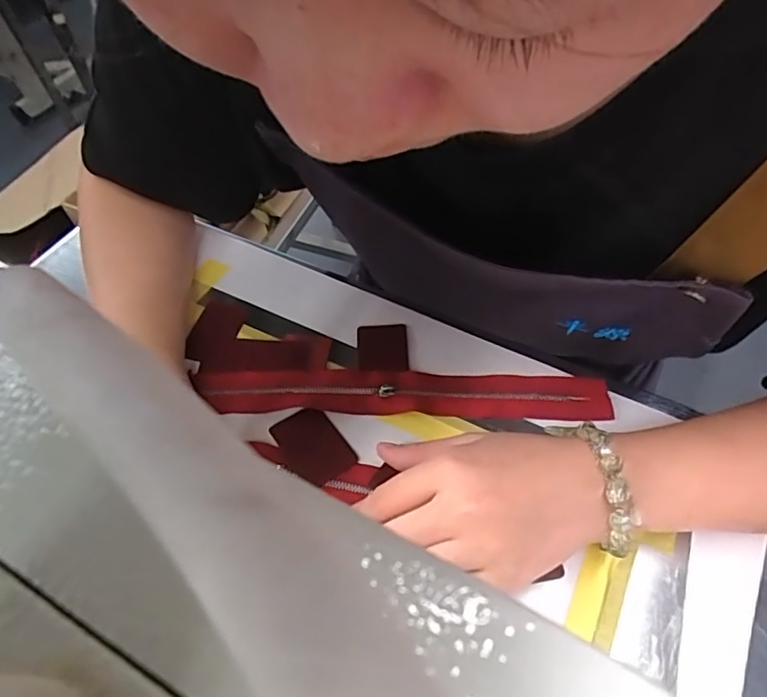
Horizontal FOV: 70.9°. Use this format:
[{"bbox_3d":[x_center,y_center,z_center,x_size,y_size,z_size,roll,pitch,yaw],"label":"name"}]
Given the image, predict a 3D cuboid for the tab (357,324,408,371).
[{"bbox_3d":[-0.001,-0.001,0.376,0.034,0.004,0.040,-3,55,2],"label":"tab"}]

